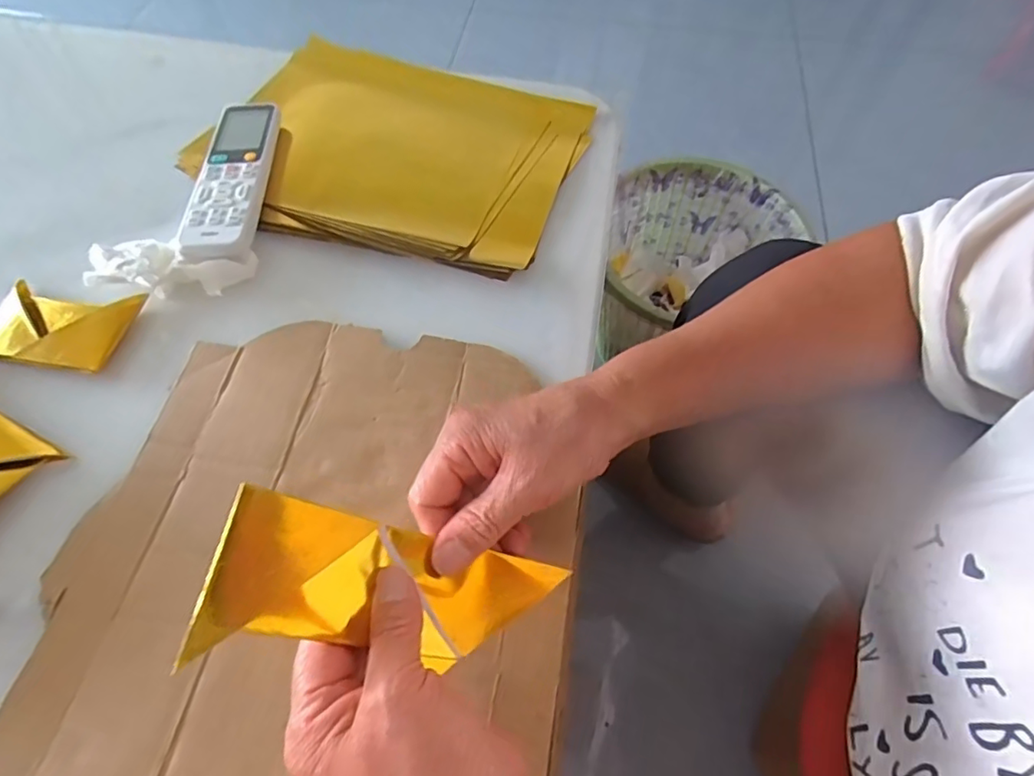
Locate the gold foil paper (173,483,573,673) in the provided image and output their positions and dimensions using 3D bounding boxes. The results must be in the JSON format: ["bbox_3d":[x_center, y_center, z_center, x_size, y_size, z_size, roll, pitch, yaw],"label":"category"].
[{"bbox_3d":[-0.052,0.090,0.252,0.157,0.021,0.056,21,55,-31],"label":"gold foil paper"}]

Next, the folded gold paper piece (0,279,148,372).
[{"bbox_3d":[-0.319,-0.042,0.396,0.099,0.015,0.062,9,61,4],"label":"folded gold paper piece"}]

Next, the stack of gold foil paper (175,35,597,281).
[{"bbox_3d":[-0.113,-0.208,0.477,0.307,0.030,0.210,16,62,8],"label":"stack of gold foil paper"}]

